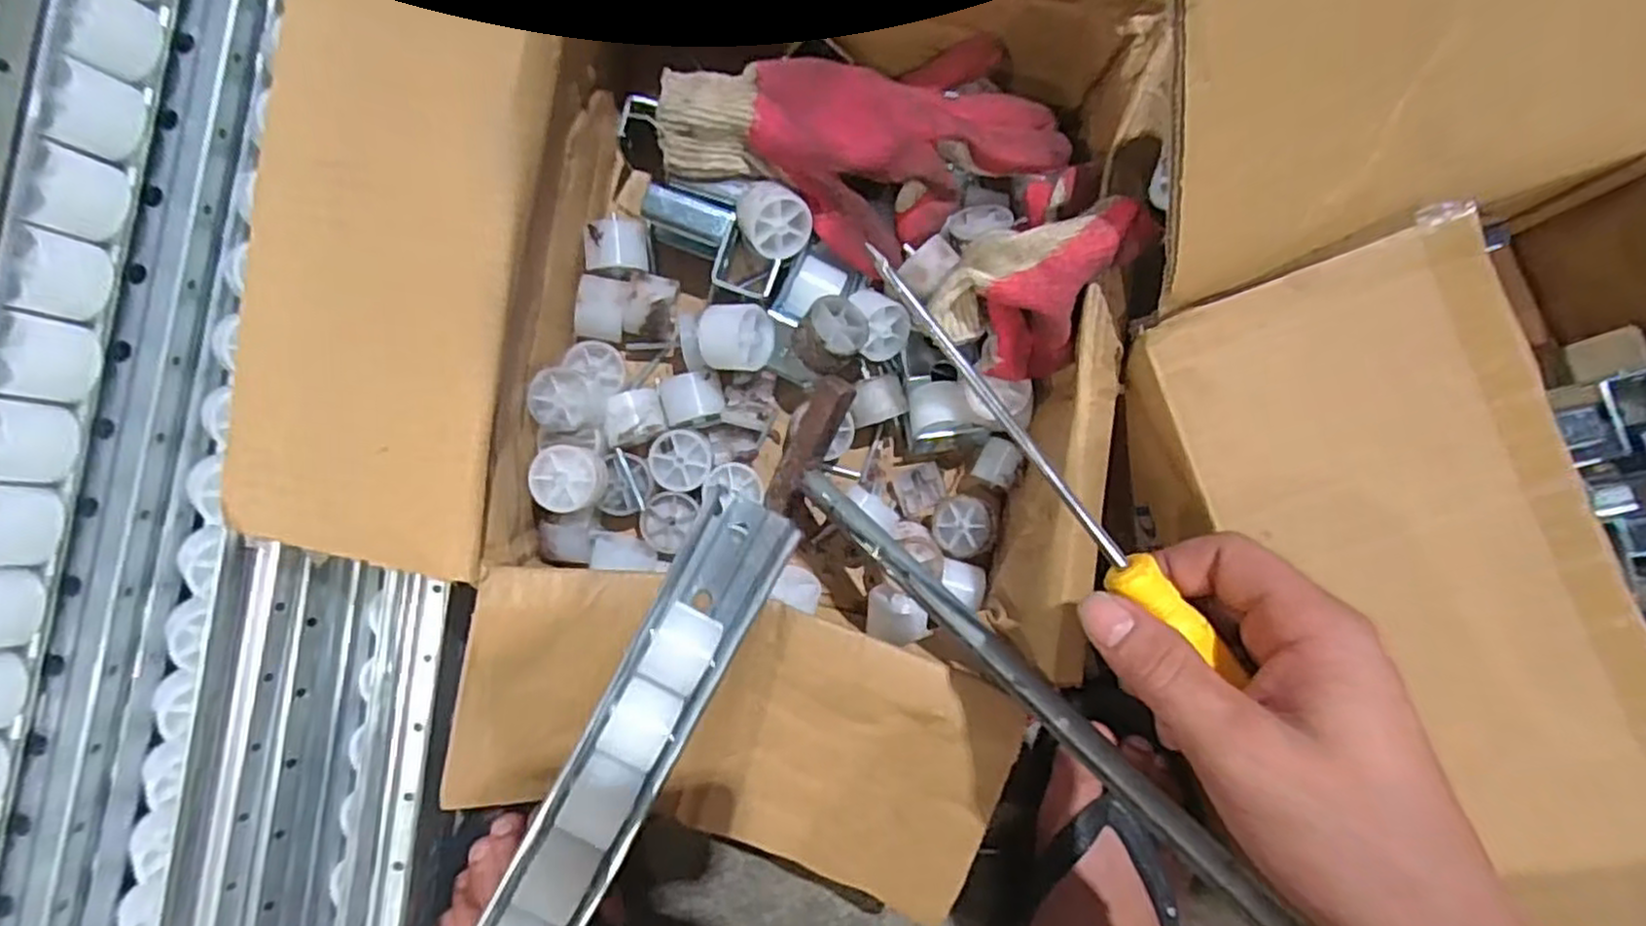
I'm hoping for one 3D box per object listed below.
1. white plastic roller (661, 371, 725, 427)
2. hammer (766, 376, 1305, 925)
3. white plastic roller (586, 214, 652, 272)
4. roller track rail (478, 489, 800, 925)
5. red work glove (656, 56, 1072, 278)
[{"bbox_3d":[-0.074,-0.036,0.429,0.034,0.027,0.029,-12,89,-5],"label":"white plastic roller"},{"bbox_3d":[0.082,0.085,0.354,0.065,0.069,0.300,-42,63,-5],"label":"hammer"},{"bbox_3d":[-0.115,-0.121,0.422,0.032,0.034,0.029,-1,88,-5],"label":"white plastic roller"},{"bbox_3d":[-0.113,0.176,0.320,0.045,0.036,0.352,29,83,-3],"label":"roller track rail"},{"bbox_3d":[0.019,-0.163,0.391,0.209,0.042,0.108,10,87,-4],"label":"red work glove"}]

